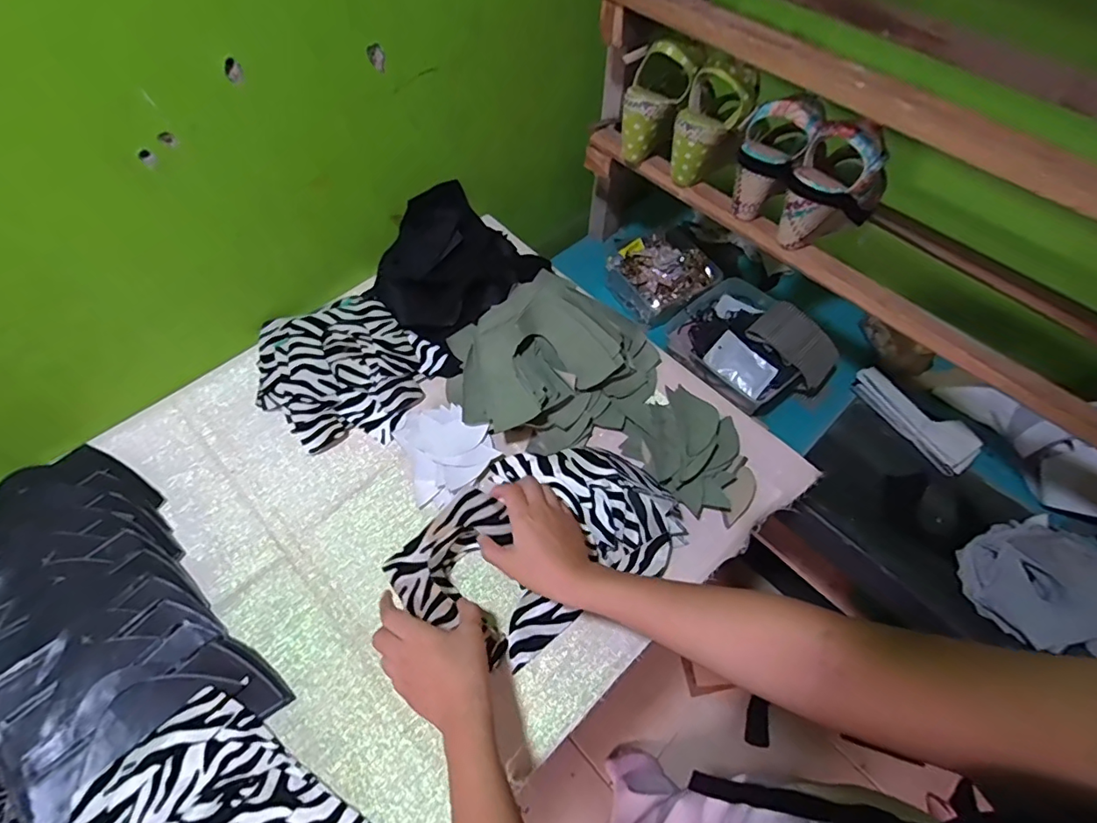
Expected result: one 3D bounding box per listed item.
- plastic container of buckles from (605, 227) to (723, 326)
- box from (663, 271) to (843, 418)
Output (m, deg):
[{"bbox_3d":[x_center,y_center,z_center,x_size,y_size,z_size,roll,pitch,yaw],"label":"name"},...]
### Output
[{"bbox_3d":[0.198,-0.240,0.910,0.164,0.065,0.160,-35,66,-22],"label":"plastic container of buckles"},{"bbox_3d":[0.313,-0.110,0.815,0.205,0.073,0.232,-32,65,-20],"label":"box"}]

